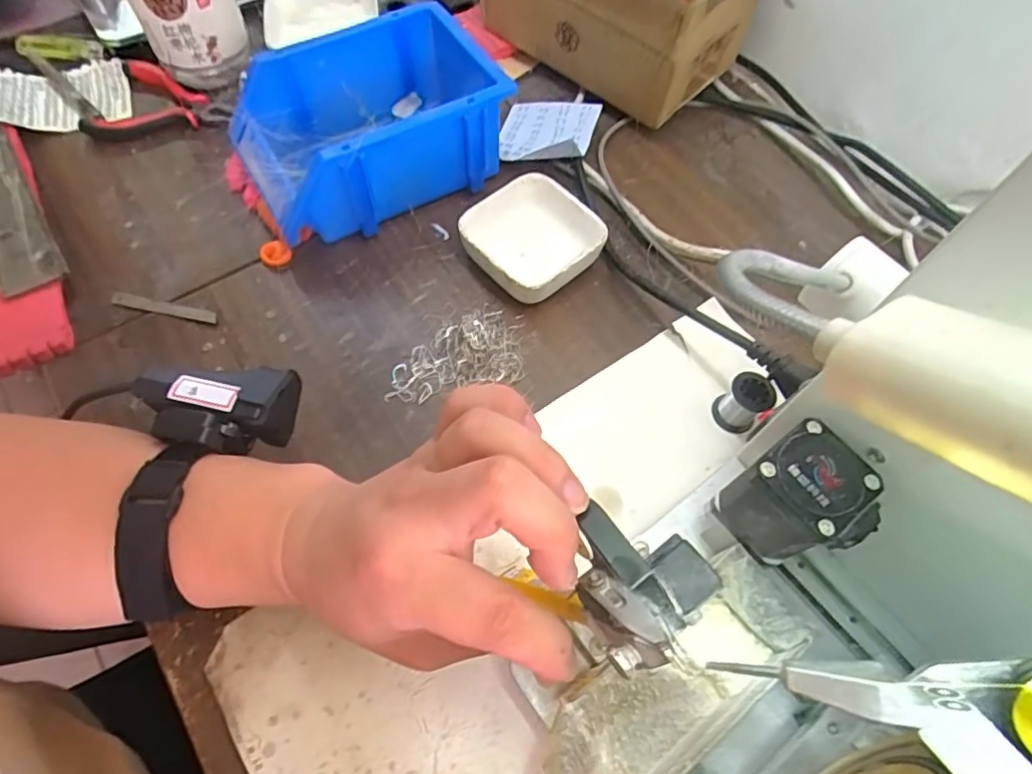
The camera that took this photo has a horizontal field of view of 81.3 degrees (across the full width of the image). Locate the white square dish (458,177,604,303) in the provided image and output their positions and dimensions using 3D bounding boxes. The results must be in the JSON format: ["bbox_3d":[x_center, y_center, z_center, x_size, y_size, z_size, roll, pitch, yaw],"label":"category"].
[{"bbox_3d":[0.011,-0.103,0.430,0.087,0.031,0.083,40,69,18],"label":"white square dish"}]

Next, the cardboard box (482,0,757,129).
[{"bbox_3d":[0.074,-0.316,0.484,0.208,0.134,0.112,33,67,15],"label":"cardboard box"}]

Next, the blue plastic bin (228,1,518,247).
[{"bbox_3d":[-0.110,-0.188,0.442,0.173,0.087,0.129,-29,67,-15],"label":"blue plastic bin"}]

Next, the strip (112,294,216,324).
[{"bbox_3d":[-0.240,-0.054,0.408,0.077,0.004,0.008,12,63,5],"label":"strip"}]

